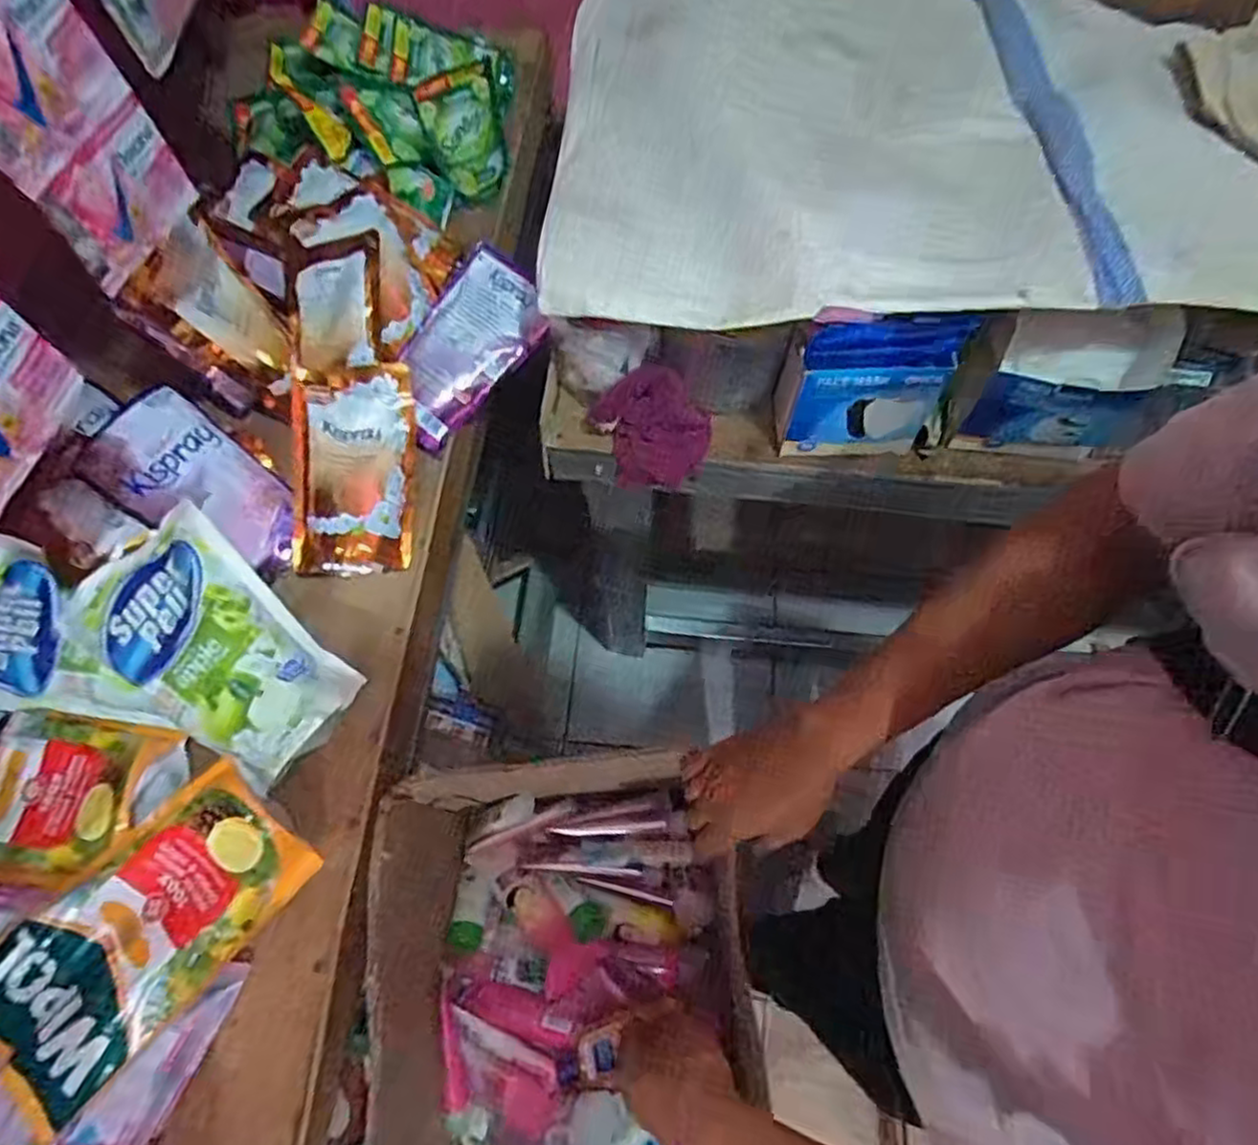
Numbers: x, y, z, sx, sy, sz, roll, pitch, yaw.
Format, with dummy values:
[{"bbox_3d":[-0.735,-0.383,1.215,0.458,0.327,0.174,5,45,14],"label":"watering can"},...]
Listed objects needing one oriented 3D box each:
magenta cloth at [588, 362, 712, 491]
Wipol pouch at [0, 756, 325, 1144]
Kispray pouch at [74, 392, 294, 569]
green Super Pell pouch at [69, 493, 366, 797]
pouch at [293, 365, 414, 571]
[{"bbox_3d":[0.021,-0.140,0.700,0.111,0.112,0.058,3,68,3],"label":"magenta cloth"},{"bbox_3d":[-0.357,0.260,0.520,0.120,0.038,0.228,39,74,16],"label":"Wipol pouch"},{"bbox_3d":[-0.386,-0.080,0.642,0.191,0.031,0.104,34,72,-3],"label":"Kispray pouch"},{"bbox_3d":[-0.339,0.058,0.577,0.227,0.057,0.132,37,73,15],"label":"green Super Pell pouch"},{"bbox_3d":[-0.259,-0.097,0.659,0.111,0.063,0.181,-4,68,0],"label":"pouch"}]

